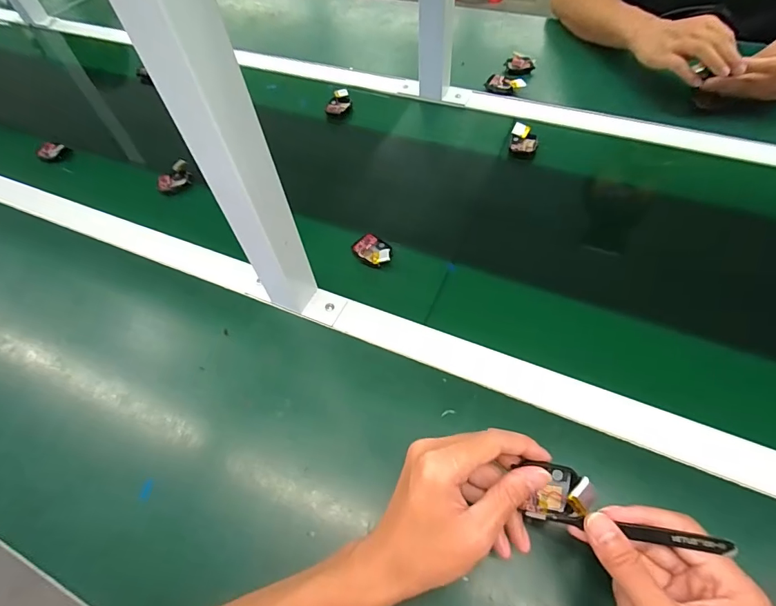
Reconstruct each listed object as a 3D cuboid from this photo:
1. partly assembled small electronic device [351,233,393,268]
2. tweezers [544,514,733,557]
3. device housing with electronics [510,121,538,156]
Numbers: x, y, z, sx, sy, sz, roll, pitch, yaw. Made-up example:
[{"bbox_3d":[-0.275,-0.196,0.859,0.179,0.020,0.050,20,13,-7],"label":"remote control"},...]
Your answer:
[{"bbox_3d":[-0.017,-0.064,0.510,0.052,0.012,0.035,33,59,21],"label":"partly assembled small electronic device"},{"bbox_3d":[0.160,0.149,0.272,0.103,0.009,0.008,2,56,19],"label":"tweezers"},{"bbox_3d":[0.198,-0.237,0.605,0.038,0.019,0.048,11,54,7],"label":"device housing with electronics"}]

